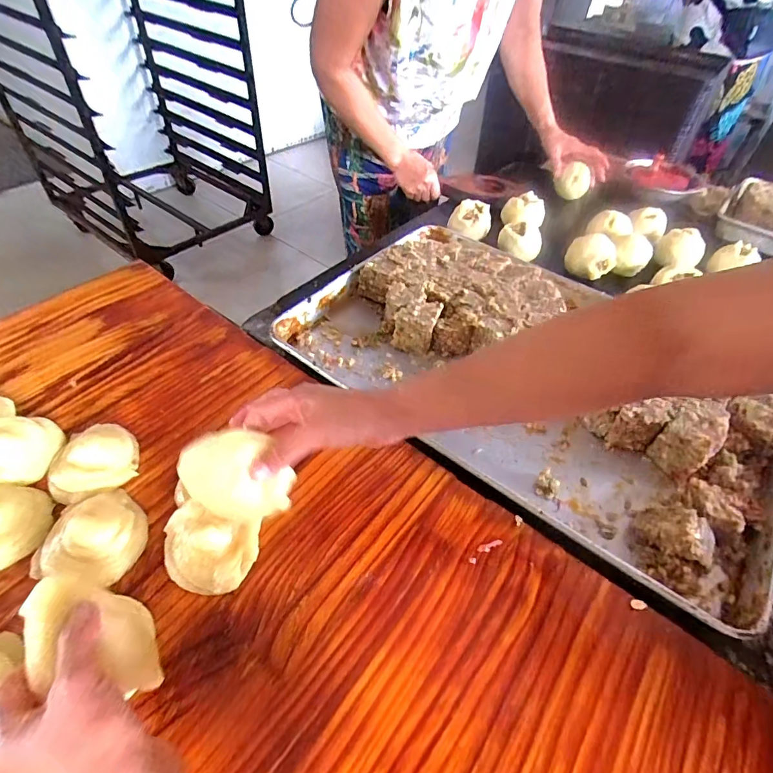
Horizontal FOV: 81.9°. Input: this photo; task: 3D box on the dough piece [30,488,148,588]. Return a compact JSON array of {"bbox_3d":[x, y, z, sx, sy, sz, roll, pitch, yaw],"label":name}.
[{"bbox_3d":[-0.253,0.125,0.385,0.081,0.034,0.081,8,49,3],"label":"dough piece"}]

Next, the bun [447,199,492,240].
[{"bbox_3d":[0.159,-0.313,0.839,0.076,0.054,0.075,13,48,7],"label":"bun"}]

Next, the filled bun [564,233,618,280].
[{"bbox_3d":[0.367,-0.233,0.795,0.079,0.057,0.073,25,50,17],"label":"filled bun"}]

